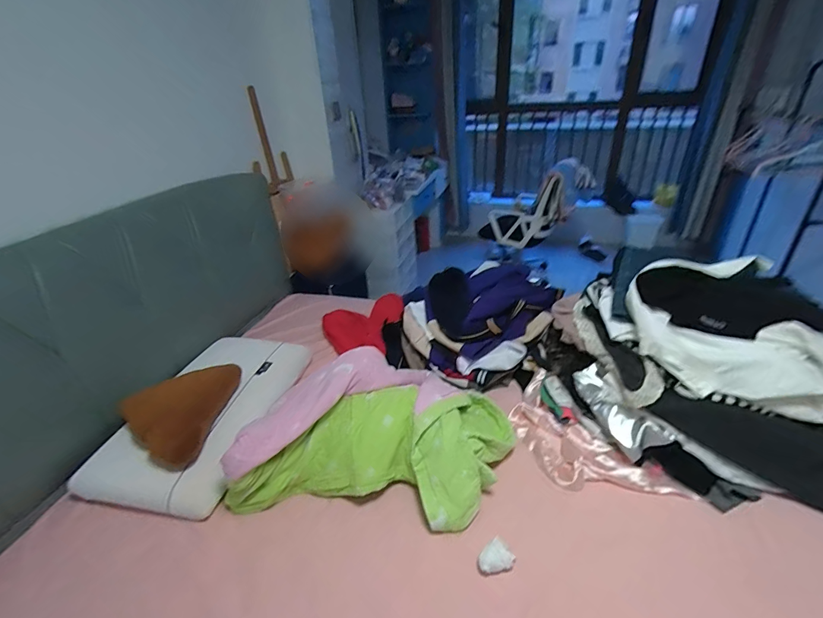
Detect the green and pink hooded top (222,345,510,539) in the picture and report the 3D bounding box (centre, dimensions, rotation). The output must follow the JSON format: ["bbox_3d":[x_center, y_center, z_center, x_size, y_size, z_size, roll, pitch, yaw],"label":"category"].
[{"bbox_3d":[-0.078,0.319,1.083,0.721,0.199,0.413,2,33,4],"label":"green and pink hooded top"}]

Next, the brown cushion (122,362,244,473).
[{"bbox_3d":[-0.678,0.276,1.169,0.278,0.109,0.319,5,30,11],"label":"brown cushion"}]

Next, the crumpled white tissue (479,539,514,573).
[{"bbox_3d":[0.183,0.551,0.874,0.066,0.045,0.061,-27,38,-36],"label":"crumpled white tissue"}]

